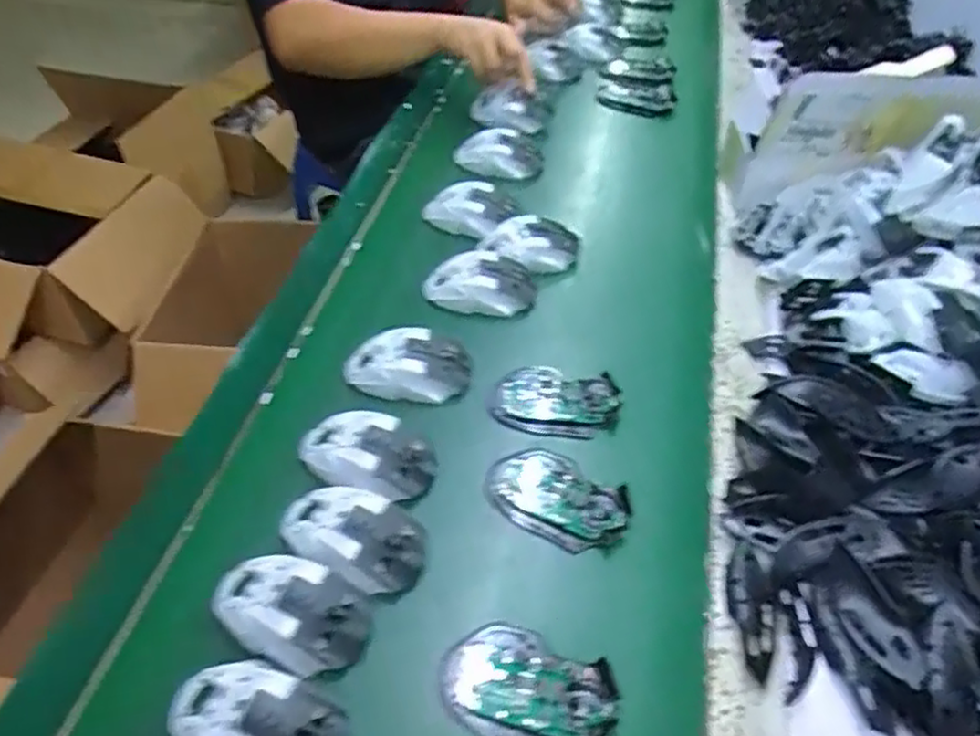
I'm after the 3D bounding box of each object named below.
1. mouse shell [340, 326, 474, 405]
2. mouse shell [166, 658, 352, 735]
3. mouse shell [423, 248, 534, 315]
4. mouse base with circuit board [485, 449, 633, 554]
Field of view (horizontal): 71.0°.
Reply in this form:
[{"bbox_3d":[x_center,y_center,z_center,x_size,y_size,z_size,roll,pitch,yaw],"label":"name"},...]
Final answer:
[{"bbox_3d":[-0.076,-0.003,0.640,0.117,0.045,0.075,10,49,4],"label":"mouse shell"},{"bbox_3d":[-0.146,0.223,0.431,0.113,0.030,0.063,18,50,11],"label":"mouse shell"},{"bbox_3d":[-0.011,-0.086,0.726,0.117,0.039,0.071,8,49,2],"label":"mouse shell"},{"bbox_3d":[0.055,0.102,0.556,0.114,0.024,0.072,32,54,21],"label":"mouse base with circuit board"}]

